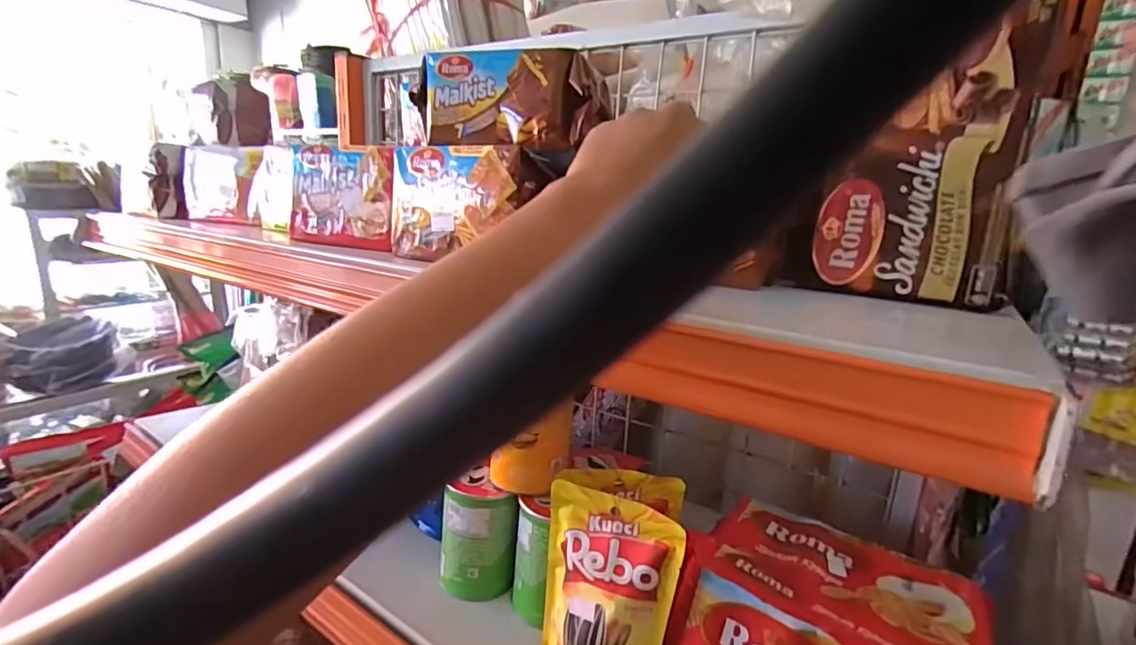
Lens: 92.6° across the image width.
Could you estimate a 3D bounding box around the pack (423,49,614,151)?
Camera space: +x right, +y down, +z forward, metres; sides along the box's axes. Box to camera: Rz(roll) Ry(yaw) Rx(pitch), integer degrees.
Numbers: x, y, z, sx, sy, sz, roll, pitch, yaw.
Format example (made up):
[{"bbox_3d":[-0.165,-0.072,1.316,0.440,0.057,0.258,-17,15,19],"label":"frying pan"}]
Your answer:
[{"bbox_3d":[-0.035,-0.145,0.358,0.122,0.056,0.037,9,14,21],"label":"pack"}]

